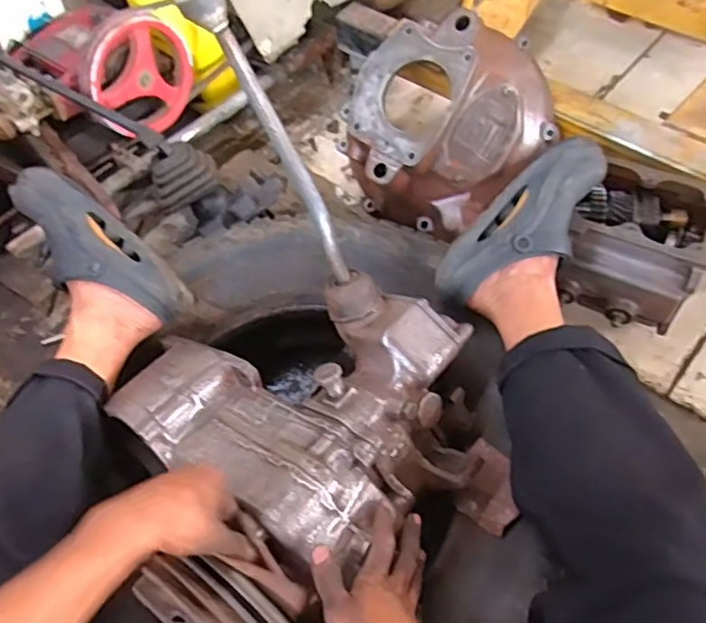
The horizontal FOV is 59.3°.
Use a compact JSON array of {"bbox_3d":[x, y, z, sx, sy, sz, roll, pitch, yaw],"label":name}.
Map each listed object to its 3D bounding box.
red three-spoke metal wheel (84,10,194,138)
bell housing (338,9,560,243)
[{"bbox_3d":[-0.343,-0.375,0.994,0.047,0.182,0.182,27,85,32],"label":"red three-spoke metal wheel"},{"bbox_3d":[0.149,-0.292,0.983,0.287,0.160,0.332,33,101,19],"label":"bell housing"}]

